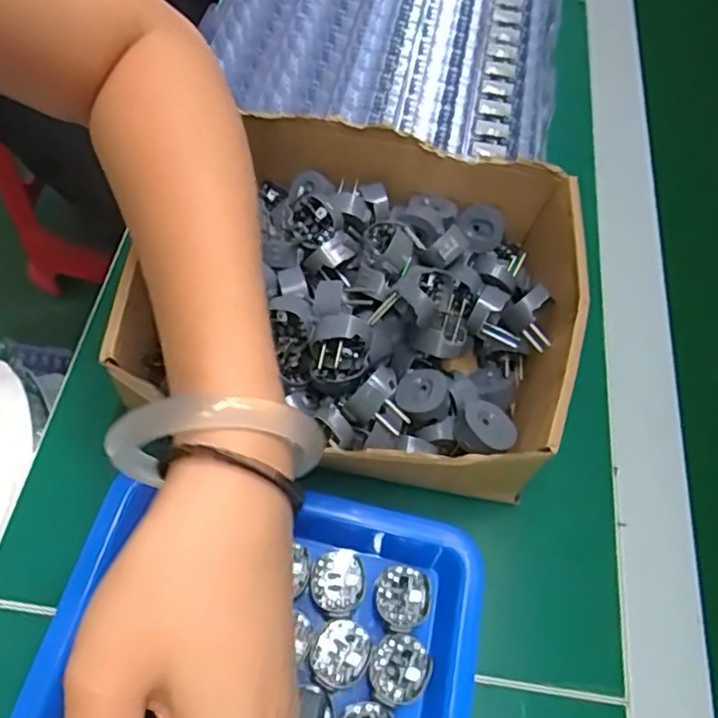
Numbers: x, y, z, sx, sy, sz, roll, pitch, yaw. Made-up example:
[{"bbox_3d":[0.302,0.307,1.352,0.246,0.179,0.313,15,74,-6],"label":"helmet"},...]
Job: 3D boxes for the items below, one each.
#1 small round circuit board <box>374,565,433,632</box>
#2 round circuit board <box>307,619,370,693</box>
[{"bbox_3d":[0.020,0.109,0.288,0.025,0.004,0.027,0,59,0],"label":"small round circuit board"},{"bbox_3d":[-0.008,0.128,0.275,0.024,0.004,0.028,32,64,18],"label":"round circuit board"}]

